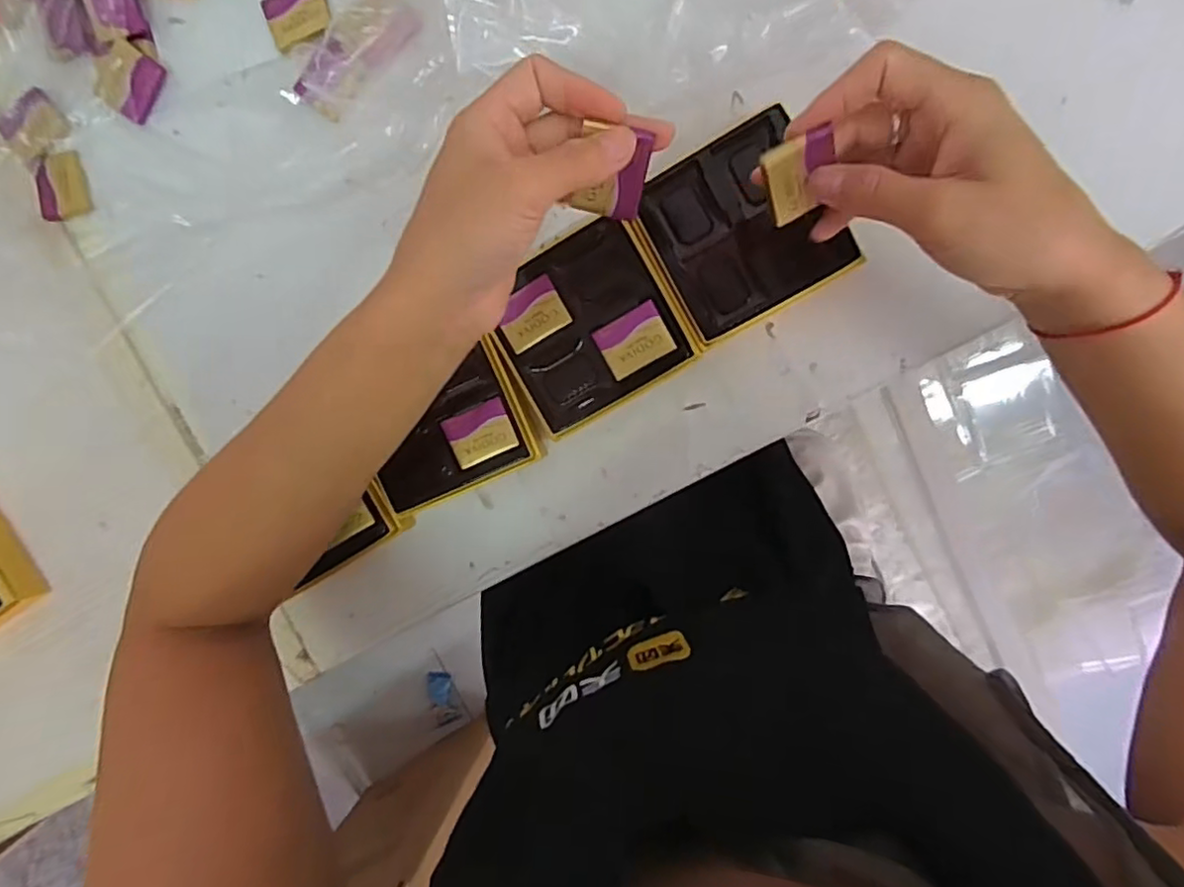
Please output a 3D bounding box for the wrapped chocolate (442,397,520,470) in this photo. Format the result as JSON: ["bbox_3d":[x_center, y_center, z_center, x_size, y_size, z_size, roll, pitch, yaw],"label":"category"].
[{"bbox_3d":[-0.065,-0.006,0.369,0.038,0.005,0.031,-23,92,8],"label":"wrapped chocolate"}]

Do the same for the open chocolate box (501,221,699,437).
[{"bbox_3d":[-0.002,-0.067,0.366,0.097,0.032,0.094,-28,91,8],"label":"open chocolate box"}]

